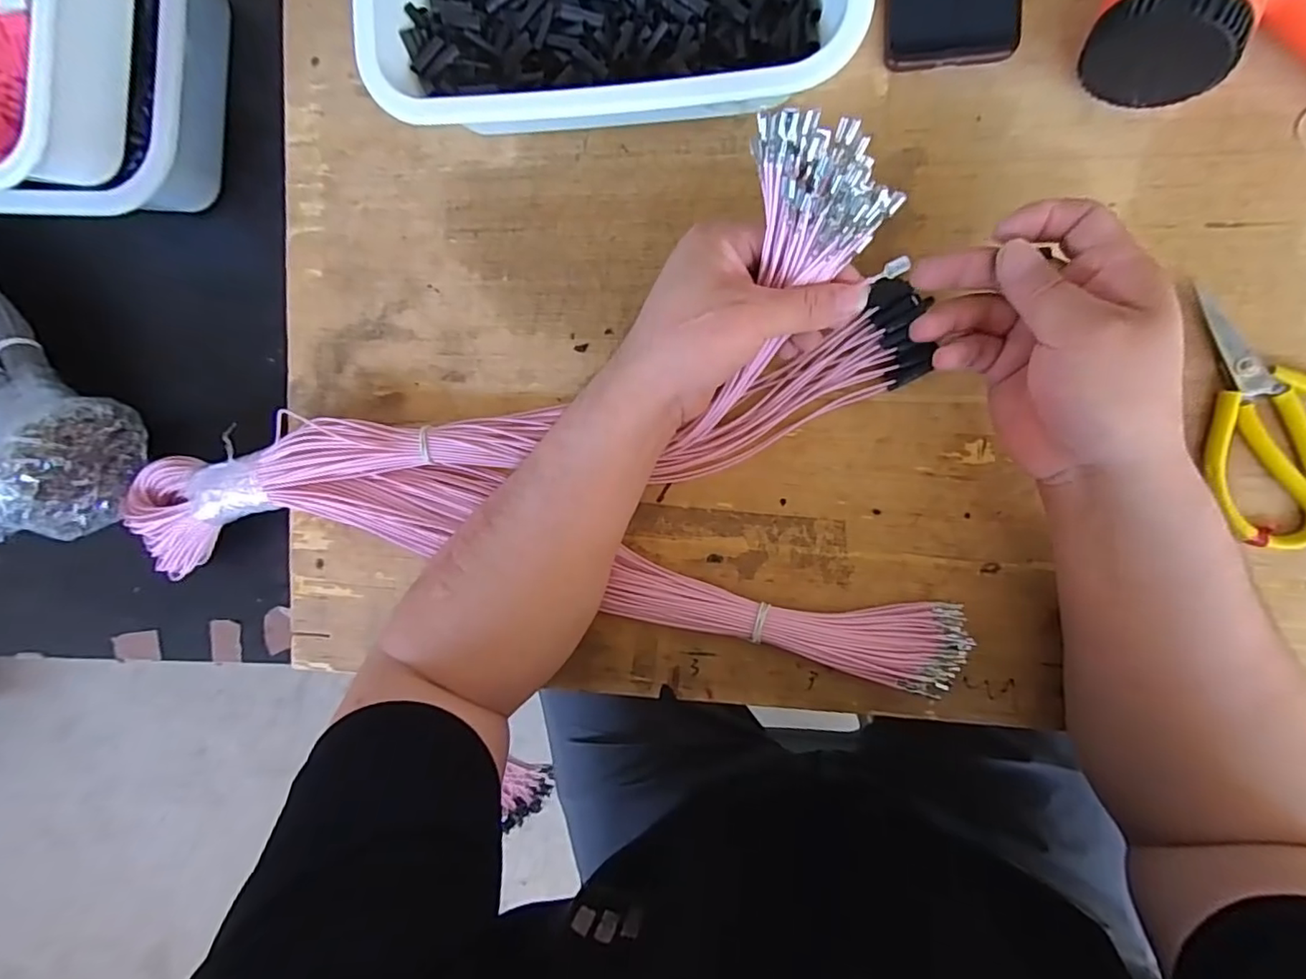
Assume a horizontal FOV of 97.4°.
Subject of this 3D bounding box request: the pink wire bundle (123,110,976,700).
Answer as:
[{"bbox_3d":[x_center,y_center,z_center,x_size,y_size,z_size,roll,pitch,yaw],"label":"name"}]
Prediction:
[{"bbox_3d":[-0.117,-0.014,0.356,0.594,0.125,0.277,-1,94,8],"label":"pink wire bundle"}]

